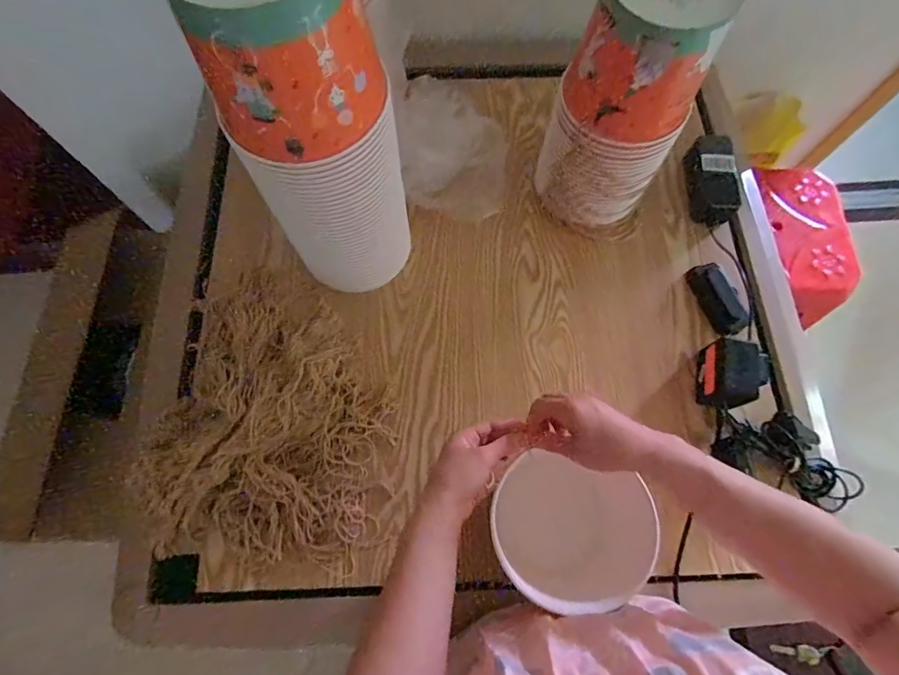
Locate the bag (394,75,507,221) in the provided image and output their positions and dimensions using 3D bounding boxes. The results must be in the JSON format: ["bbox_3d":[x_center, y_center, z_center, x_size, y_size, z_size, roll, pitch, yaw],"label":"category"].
[{"bbox_3d":[0.006,-0.297,0.711,0.166,0.082,0.208,1,72,-2],"label":"bag"}]

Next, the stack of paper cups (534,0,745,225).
[{"bbox_3d":[0.220,-0.281,0.594,0.154,0.305,0.141,30,73,8],"label":"stack of paper cups"}]

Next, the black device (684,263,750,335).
[{"bbox_3d":[0.386,-0.057,0.659,0.043,0.029,0.112,-12,73,-6],"label":"black device"}]

